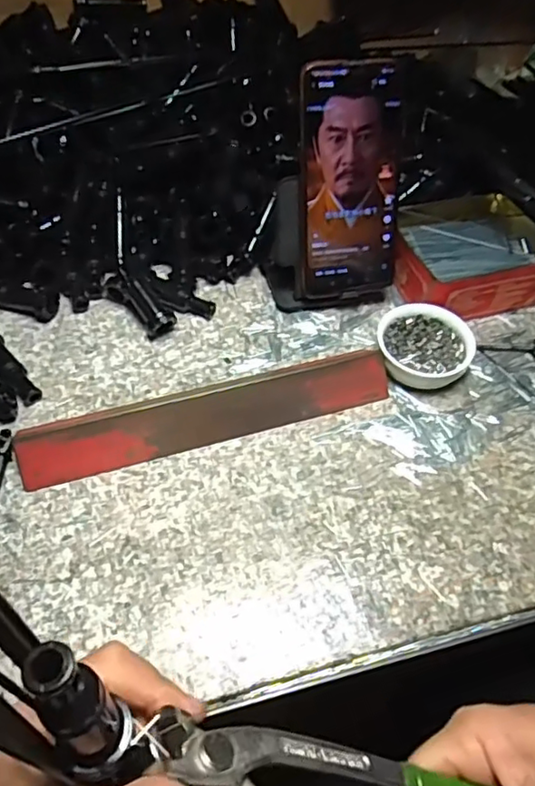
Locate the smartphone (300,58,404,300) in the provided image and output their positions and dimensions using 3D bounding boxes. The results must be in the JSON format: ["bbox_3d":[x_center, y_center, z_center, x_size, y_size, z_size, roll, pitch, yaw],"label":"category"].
[{"bbox_3d":[0.065,-0.157,0.462,0.080,0.164,0.016,-9,29,-10],"label":"smartphone"}]

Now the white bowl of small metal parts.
[{"bbox_3d":[0.119,-0.037,0.465,0.067,0.023,0.064,1,52,-2],"label":"white bowl of small metal parts"}]

